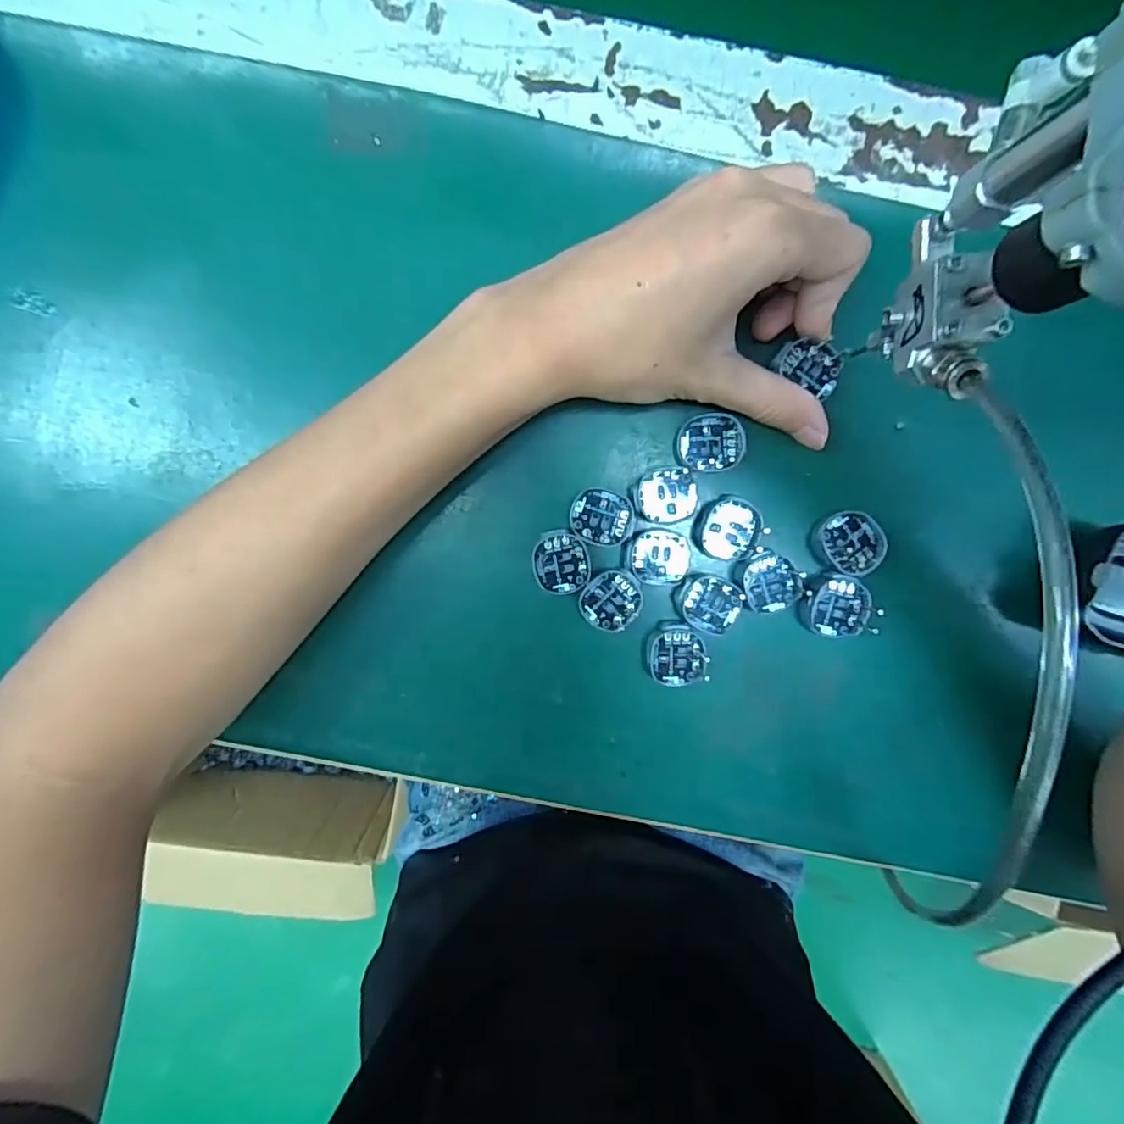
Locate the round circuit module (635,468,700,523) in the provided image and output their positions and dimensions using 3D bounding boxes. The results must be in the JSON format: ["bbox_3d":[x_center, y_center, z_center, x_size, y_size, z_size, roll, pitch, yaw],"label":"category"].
[{"bbox_3d":[0.046,-0.029,0.254,0.026,0.004,0.024,0,95,0],"label":"round circuit module"}]

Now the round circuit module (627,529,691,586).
[{"bbox_3d":[0.043,-0.002,0.256,0.027,0.004,0.024,0,95,0],"label":"round circuit module"}]

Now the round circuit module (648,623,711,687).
[{"bbox_3d":[0.052,0.041,0.263,0.026,0.007,0.027,0,95,0],"label":"round circuit module"}]

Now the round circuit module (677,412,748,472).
[{"bbox_3d":[0.065,-0.052,0.251,0.028,0.004,0.024,-1,95,0],"label":"round circuit module"}]

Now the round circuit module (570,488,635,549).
[{"bbox_3d":[0.018,-0.019,0.253,0.028,0.004,0.023,23,95,-2],"label":"round circuit module"}]

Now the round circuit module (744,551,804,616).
[{"bbox_3d":[0.093,0.010,0.257,0.026,0.004,0.027,0,95,0],"label":"round circuit module"}]

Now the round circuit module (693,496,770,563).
[{"bbox_3d":[0.074,-0.015,0.257,0.030,0.004,0.027,-18,94,2],"label":"round circuit module"}]

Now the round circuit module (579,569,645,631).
[{"bbox_3d":[0.022,0.017,0.257,0.025,0.004,0.027,0,95,0],"label":"round circuit module"}]

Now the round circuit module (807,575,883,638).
[{"bbox_3d":[0.126,0.021,0.260,0.029,0.009,0.028,0,95,0],"label":"round circuit module"}]

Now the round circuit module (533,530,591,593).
[{"bbox_3d":[0.000,0.000,0.255,0.024,0.004,0.028,0,95,0],"label":"round circuit module"}]

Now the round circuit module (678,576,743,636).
[{"bbox_3d":[0.066,0.019,0.257,0.027,0.004,0.024,26,95,-2],"label":"round circuit module"}]

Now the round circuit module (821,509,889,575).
[{"bbox_3d":[0.129,-0.008,0.259,0.024,0.010,0.028,-29,94,3],"label":"round circuit module"}]

